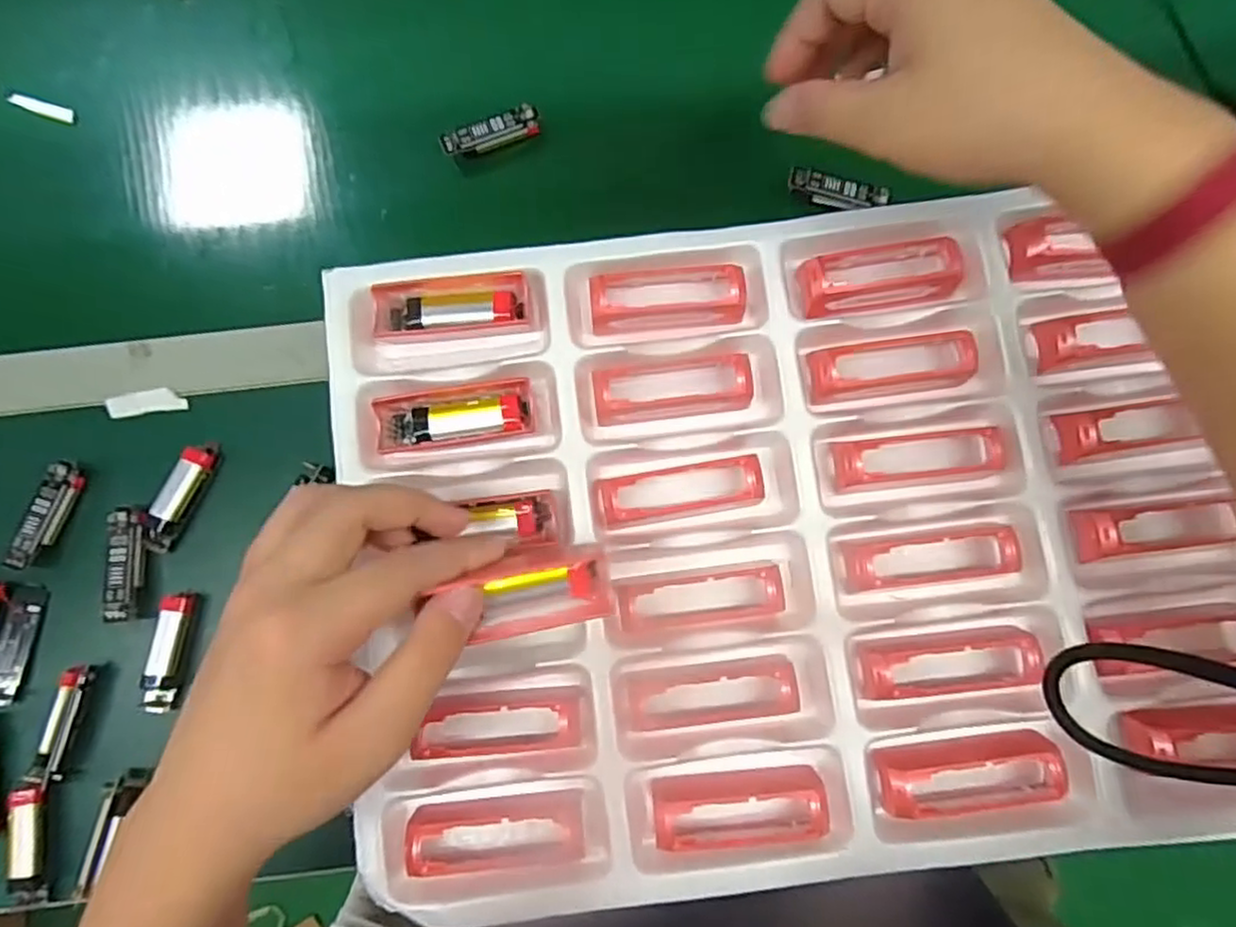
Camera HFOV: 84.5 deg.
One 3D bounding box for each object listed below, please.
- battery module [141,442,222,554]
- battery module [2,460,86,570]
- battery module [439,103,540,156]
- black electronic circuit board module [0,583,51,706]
[{"bbox_3d":[-0.270,0.019,0.423,0.020,0.022,0.071,25,81,5],"label":"battery module"},{"bbox_3d":[-0.352,0.032,0.420,0.017,0.017,0.067,20,81,4],"label":"battery module"},{"bbox_3d":[-0.088,-0.227,0.467,0.068,0.015,0.015,-20,81,-3],"label":"battery module"},{"bbox_3d":[-0.363,0.108,0.409,0.016,0.008,0.071,8,80,2],"label":"black electronic circuit board module"}]

